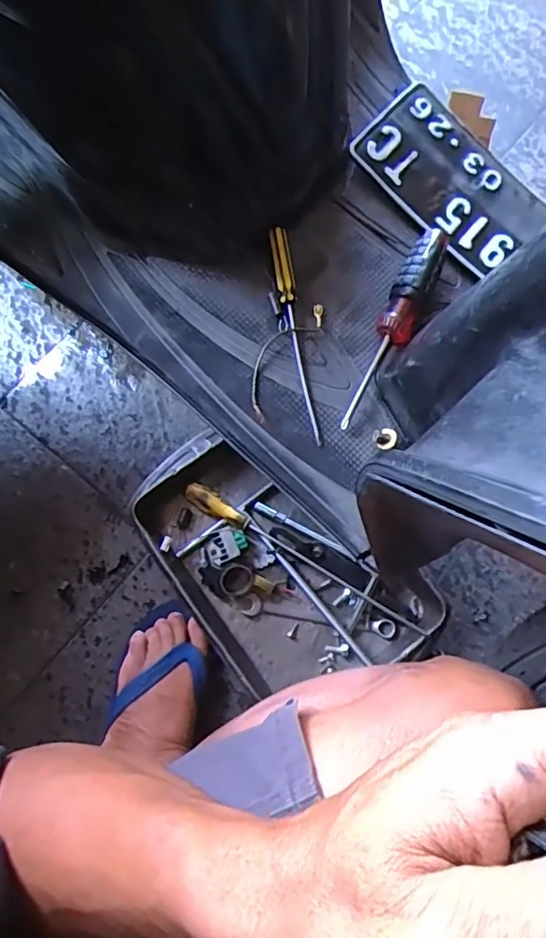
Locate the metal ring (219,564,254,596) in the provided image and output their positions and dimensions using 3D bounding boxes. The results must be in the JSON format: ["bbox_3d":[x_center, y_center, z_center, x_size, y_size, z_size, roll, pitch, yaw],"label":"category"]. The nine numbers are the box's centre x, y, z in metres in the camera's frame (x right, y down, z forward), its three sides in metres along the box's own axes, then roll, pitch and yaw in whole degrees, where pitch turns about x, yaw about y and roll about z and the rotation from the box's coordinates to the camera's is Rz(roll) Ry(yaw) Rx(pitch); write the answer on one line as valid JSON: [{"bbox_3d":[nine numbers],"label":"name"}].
[{"bbox_3d":[-0.046,0.135,0.677,0.040,0.018,0.040,0,90,-23],"label":"metal ring"}]

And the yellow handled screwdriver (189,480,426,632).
[{"bbox_3d":[0.037,0.107,0.679,0.332,0.033,0.025,30,76,8],"label":"yellow handled screwdriver"}]

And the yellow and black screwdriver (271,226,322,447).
[{"bbox_3d":[0.022,-0.112,0.470,0.017,0.014,0.183,-11,87,-3],"label":"yellow and black screwdriver"}]

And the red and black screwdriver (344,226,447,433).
[{"bbox_3d":[0.107,-0.127,0.475,0.031,0.036,0.194,24,75,6],"label":"red and black screwdriver"}]

